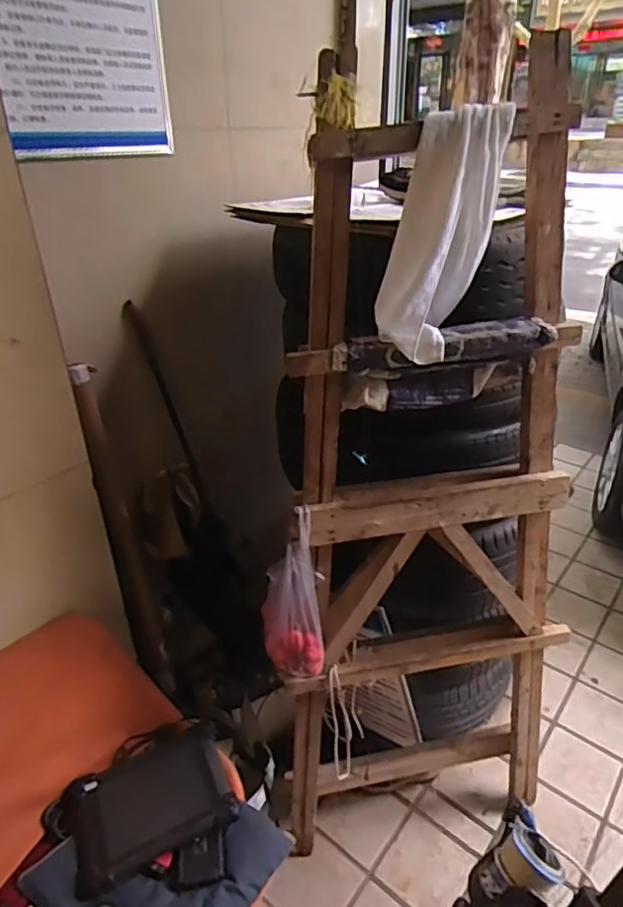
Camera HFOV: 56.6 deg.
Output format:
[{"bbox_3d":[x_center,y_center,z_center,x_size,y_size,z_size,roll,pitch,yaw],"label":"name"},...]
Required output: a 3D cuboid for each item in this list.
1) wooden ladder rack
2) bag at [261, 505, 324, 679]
[{"bbox_3d":[0.253,0.141,1.227,0.605,1.596,0.262,-4,30,-6],"label":"wooden ladder rack"},{"bbox_3d":[-0.042,0.300,1.207,0.124,0.347,0.125,-3,29,-5],"label":"bag"}]

